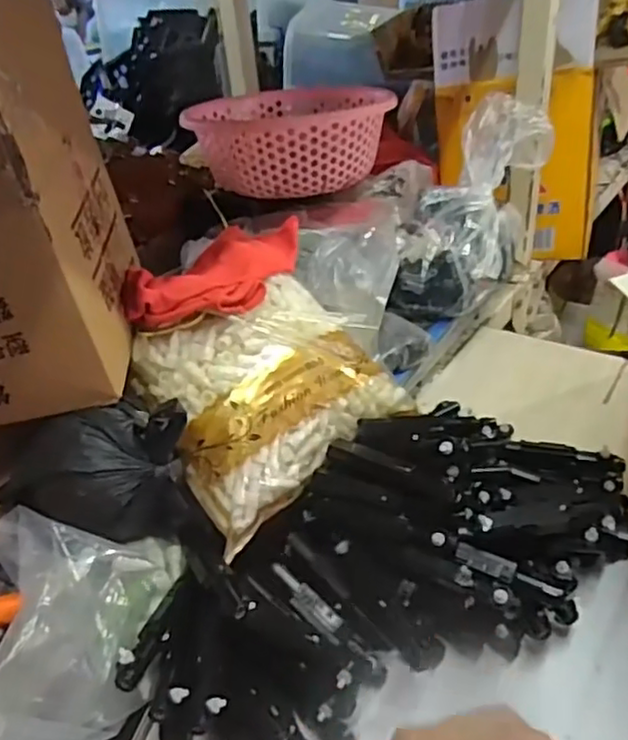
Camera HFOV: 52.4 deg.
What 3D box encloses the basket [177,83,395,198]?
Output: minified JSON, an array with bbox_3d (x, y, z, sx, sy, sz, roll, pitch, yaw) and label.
[{"bbox_3d":[-0.037,-0.332,0.904,0.269,0.095,0.276,-14,35,-11],"label":"basket"}]

